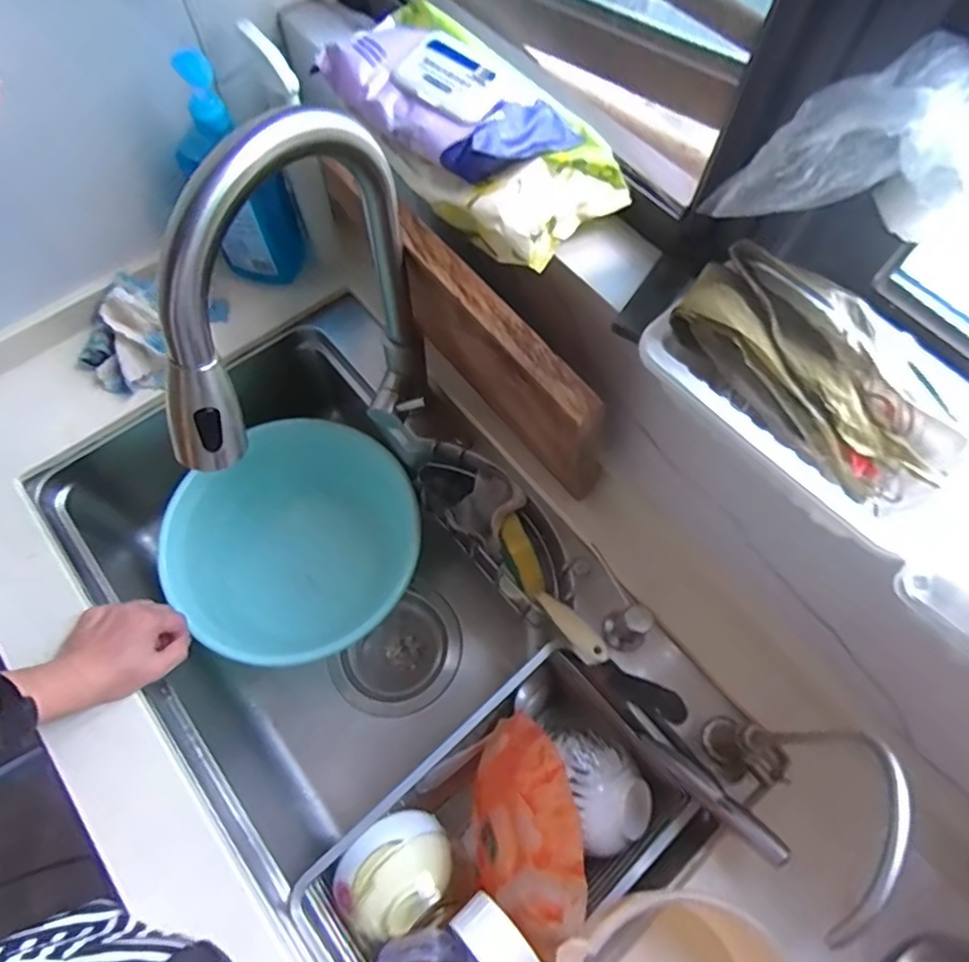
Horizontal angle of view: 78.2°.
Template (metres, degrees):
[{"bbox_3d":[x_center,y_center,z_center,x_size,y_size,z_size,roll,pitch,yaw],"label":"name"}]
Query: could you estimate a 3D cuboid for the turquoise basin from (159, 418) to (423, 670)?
[{"bbox_3d":[-0.243,0.094,0.845,0.285,0.180,0.328,-25,69,-12],"label":"turquoise basin"}]

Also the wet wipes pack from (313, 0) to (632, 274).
[{"bbox_3d":[-0.014,-0.309,0.518,0.138,0.070,0.280,-42,73,-17],"label":"wet wipes pack"}]

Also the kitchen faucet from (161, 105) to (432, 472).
[{"bbox_3d":[-0.130,-0.090,0.509,0.065,0.404,0.250,30,69,12],"label":"kitchen faucet"}]

